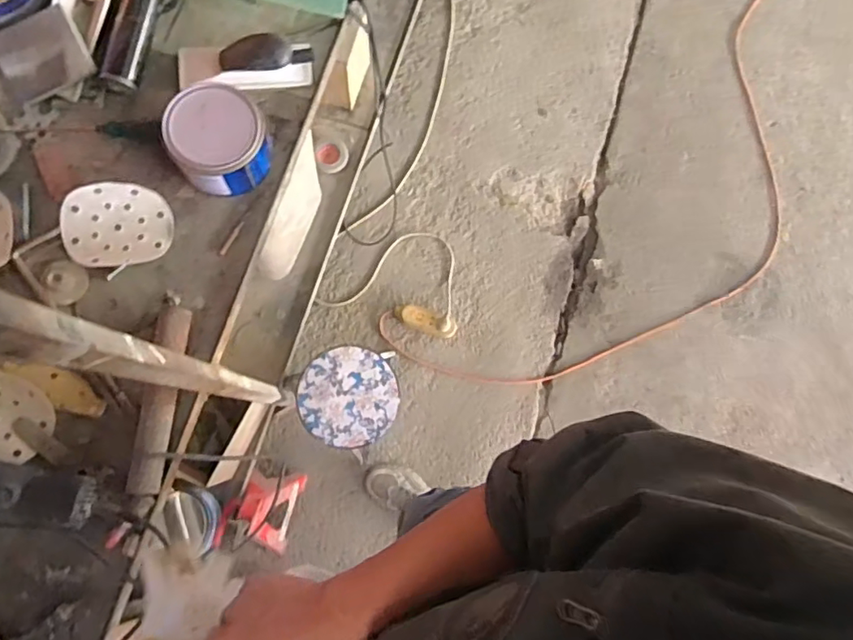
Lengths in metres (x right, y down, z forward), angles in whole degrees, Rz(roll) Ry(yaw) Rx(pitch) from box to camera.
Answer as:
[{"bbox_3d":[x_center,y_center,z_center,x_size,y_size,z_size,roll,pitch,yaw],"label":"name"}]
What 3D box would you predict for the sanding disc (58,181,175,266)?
[{"bbox_3d":[-0.440,-0.136,0.805,0.143,0.014,0.114,-8,95,-11],"label":"sanding disc"}]

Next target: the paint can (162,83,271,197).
[{"bbox_3d":[-0.291,-0.256,0.802,0.126,0.093,0.135,1,80,-7],"label":"paint can"}]

